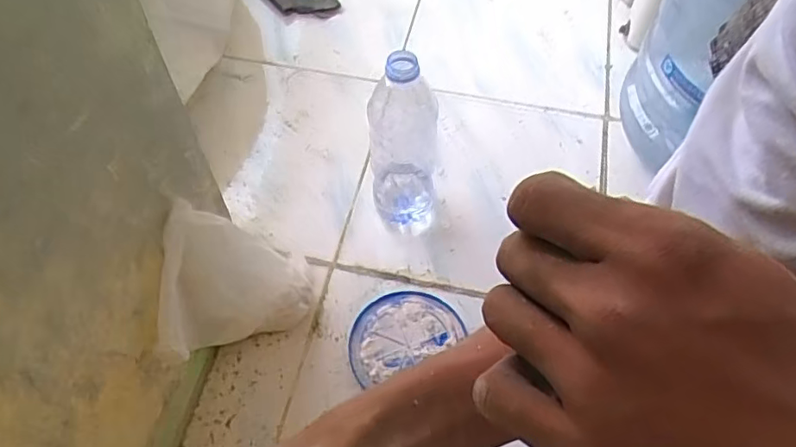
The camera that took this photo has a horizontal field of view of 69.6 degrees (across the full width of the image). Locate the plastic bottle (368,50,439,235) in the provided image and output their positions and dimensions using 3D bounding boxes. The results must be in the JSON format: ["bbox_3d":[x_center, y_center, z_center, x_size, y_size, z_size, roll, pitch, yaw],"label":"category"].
[{"bbox_3d":[0.008,-0.085,0.620,0.071,0.242,0.082,2,57,0],"label":"plastic bottle"}]

